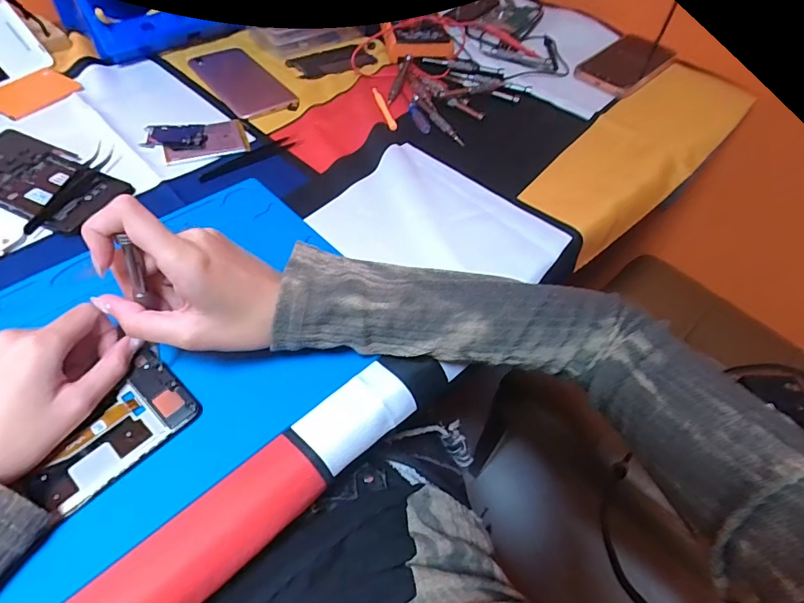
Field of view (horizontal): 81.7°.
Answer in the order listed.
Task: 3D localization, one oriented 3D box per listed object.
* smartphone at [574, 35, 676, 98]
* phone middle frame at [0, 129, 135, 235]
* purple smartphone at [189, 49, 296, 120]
[{"bbox_3d":[0.309,-0.326,0.636,0.082,0.006,0.178,39,59,22],"label":"smartphone"},{"bbox_3d":[-0.322,-0.111,0.414,0.140,0.011,0.075,21,54,11],"label":"phone middle frame"},{"bbox_3d":[-0.188,-0.261,0.549,0.074,0.004,0.155,-29,61,-24],"label":"purple smartphone"}]

